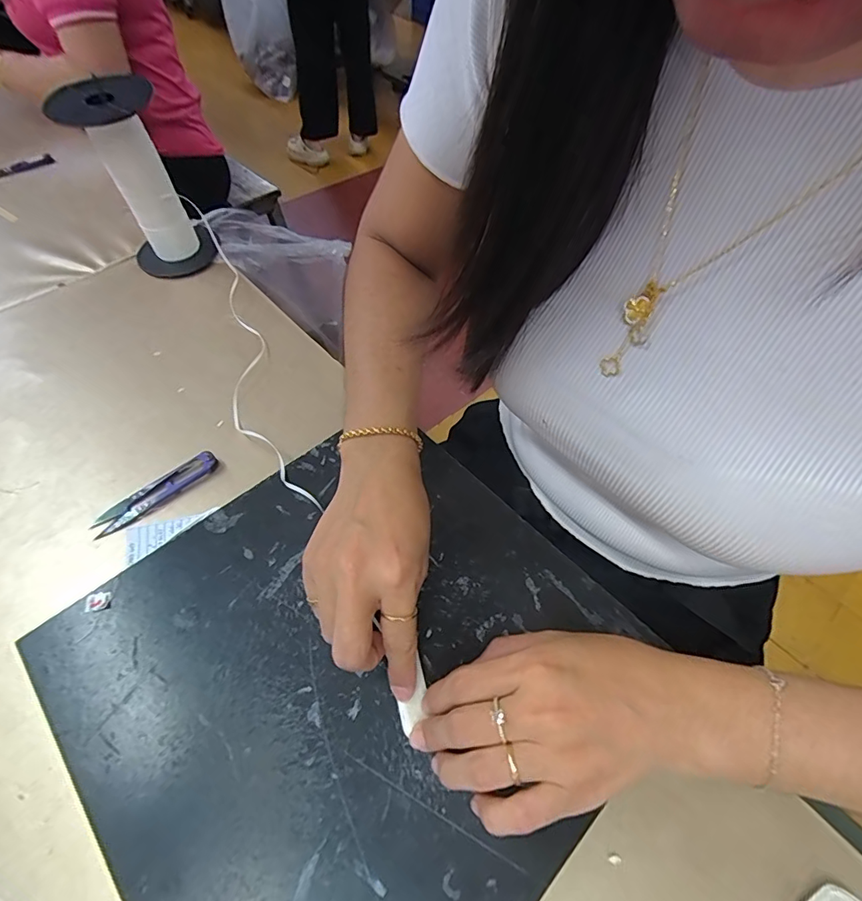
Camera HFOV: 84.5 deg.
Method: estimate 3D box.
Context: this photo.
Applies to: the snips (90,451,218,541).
[{"bbox_3d":[-0.222,0.034,0.385,0.099,0.009,0.020,-37,63,-25],"label":"snips"}]

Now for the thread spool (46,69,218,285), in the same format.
[{"bbox_3d":[-0.315,-0.292,0.517,0.097,0.176,0.107,-23,58,-17],"label":"thread spool"}]

